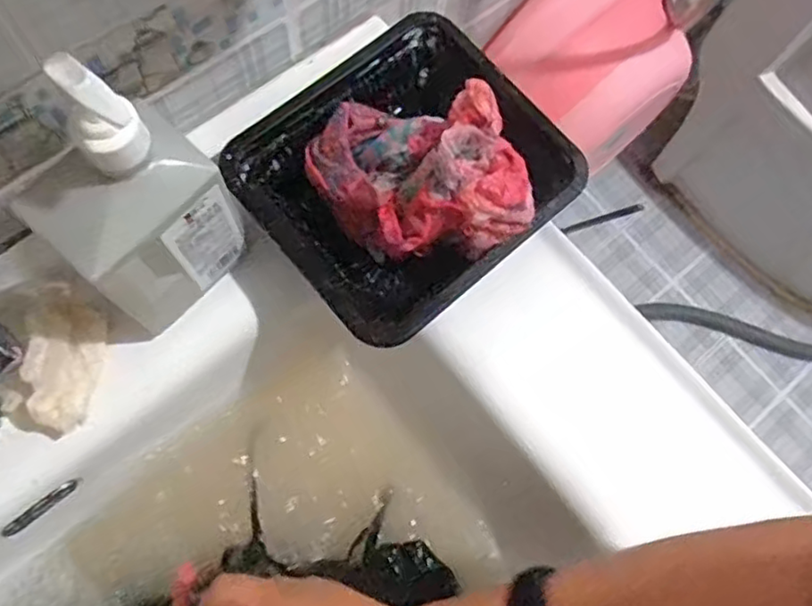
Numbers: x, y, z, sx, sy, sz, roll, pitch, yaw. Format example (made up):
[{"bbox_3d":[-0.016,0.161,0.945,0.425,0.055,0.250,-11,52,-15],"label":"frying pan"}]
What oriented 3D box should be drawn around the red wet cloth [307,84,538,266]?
[{"bbox_3d":[0.009,-0.081,0.411,0.145,0.062,0.103,4,73,-4],"label":"red wet cloth"}]

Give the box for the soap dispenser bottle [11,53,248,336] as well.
[{"bbox_3d":[-0.146,-0.053,0.341,0.056,0.193,0.087,41,74,8],"label":"soap dispenser bottle"}]

